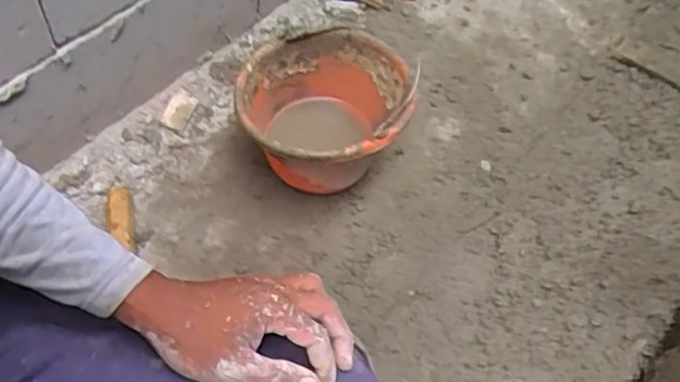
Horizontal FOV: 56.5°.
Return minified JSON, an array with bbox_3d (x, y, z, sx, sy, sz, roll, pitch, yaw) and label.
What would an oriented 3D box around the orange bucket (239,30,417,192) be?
[{"bbox_3d":[-0.021,-0.105,0.923,0.226,0.150,0.223,3,60,-6],"label":"orange bucket"}]

